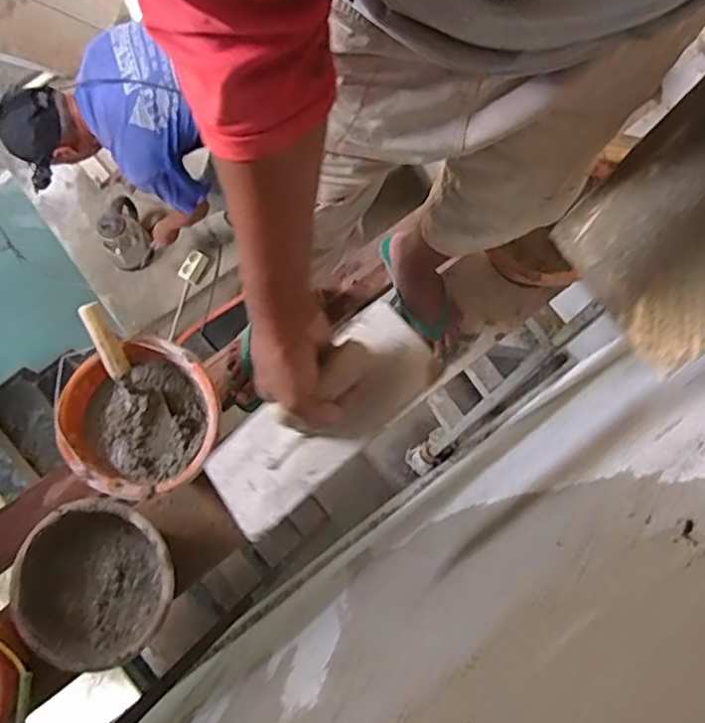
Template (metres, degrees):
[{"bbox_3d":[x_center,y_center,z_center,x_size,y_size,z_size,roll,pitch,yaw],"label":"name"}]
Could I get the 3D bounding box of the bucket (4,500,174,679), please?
[{"bbox_3d":[-0.404,0.355,1.013,0.239,0.139,0.252,0,75,-1],"label":"bucket"}]

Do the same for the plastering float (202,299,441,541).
[{"bbox_3d":[-0.041,0.060,0.631,0.264,0.077,0.112,-42,79,8],"label":"plastering float"}]

